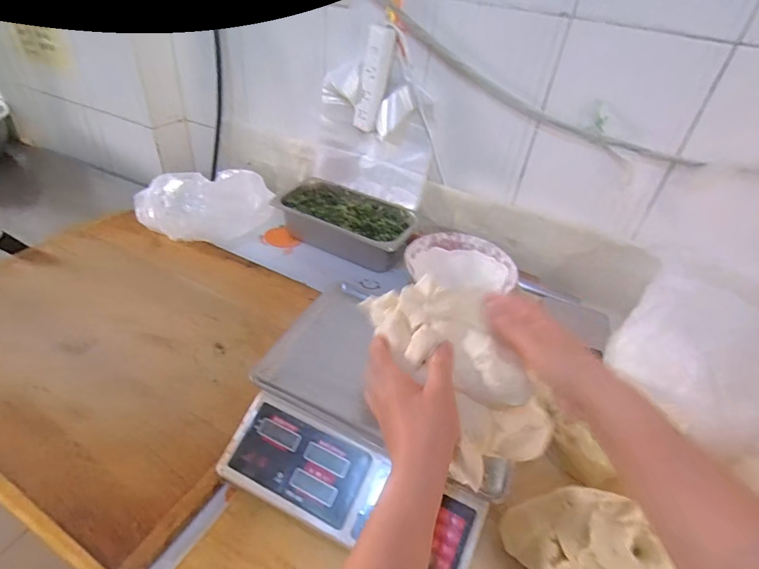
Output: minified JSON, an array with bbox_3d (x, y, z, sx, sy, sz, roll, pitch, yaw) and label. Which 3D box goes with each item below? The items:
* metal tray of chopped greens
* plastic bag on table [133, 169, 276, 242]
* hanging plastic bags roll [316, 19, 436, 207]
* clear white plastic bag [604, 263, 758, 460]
[{"bbox_3d":[-0.070,-0.135,0.969,0.323,0.075,0.185,22,41,18],"label":"metal tray of chopped greens"},{"bbox_3d":[-0.360,-0.171,0.908,0.262,0.137,0.116,-20,46,-29],"label":"plastic bag on table"},{"bbox_3d":[-0.015,-0.355,0.961,0.273,0.329,0.075,28,43,24],"label":"hanging plastic bags roll"},{"bbox_3d":[0.517,0.113,0.645,0.213,0.171,0.274,-16,44,-26],"label":"clear white plastic bag"}]

